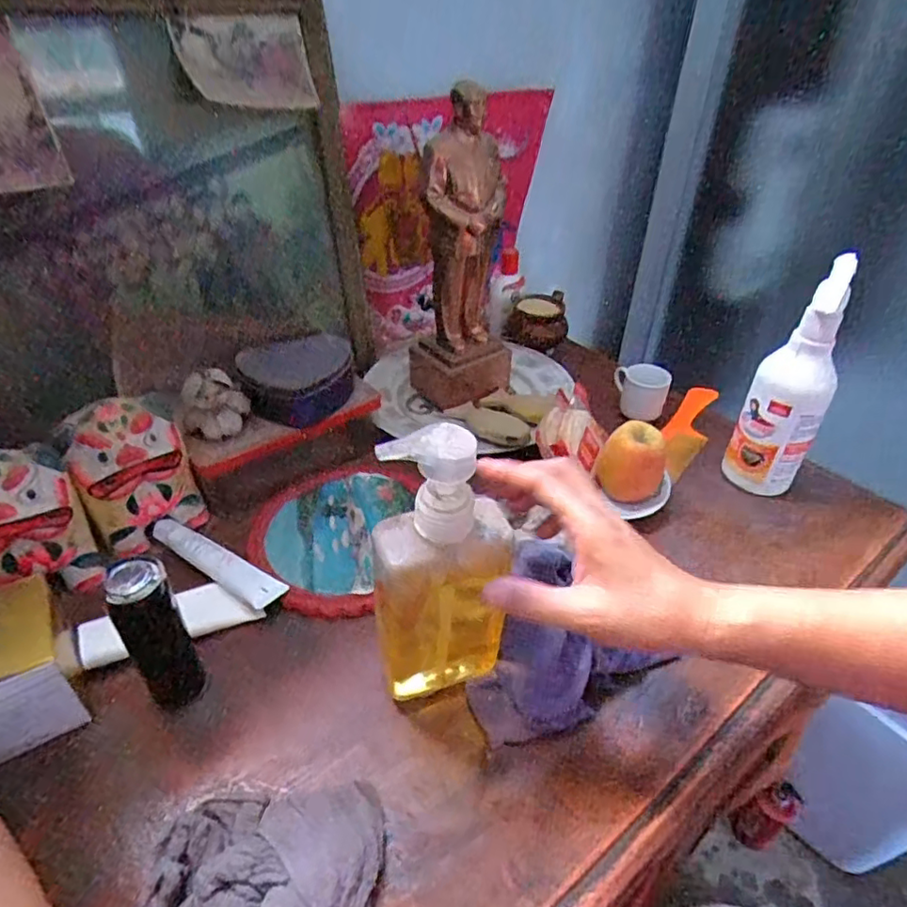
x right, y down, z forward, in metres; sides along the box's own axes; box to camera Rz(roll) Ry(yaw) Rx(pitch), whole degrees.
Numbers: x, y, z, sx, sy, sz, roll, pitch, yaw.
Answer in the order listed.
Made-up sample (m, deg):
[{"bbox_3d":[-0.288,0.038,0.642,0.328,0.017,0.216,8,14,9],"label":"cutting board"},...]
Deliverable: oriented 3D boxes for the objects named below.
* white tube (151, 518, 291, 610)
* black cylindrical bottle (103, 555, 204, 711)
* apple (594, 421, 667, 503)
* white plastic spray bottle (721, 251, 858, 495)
[{"bbox_3d":[-0.211,0.094,0.534,0.150,0.015,0.029,23,44,24],"label":"white tube"},{"bbox_3d":[-0.203,0.123,0.417,0.037,0.121,0.034,-25,46,-28],"label":"black cylindrical bottle"},{"bbox_3d":[0.174,0.009,0.590,0.065,0.066,0.053,11,41,11],"label":"apple"},{"bbox_3d":[0.336,-0.066,0.598,0.072,0.220,0.088,22,44,23],"label":"white plastic spray bottle"}]

